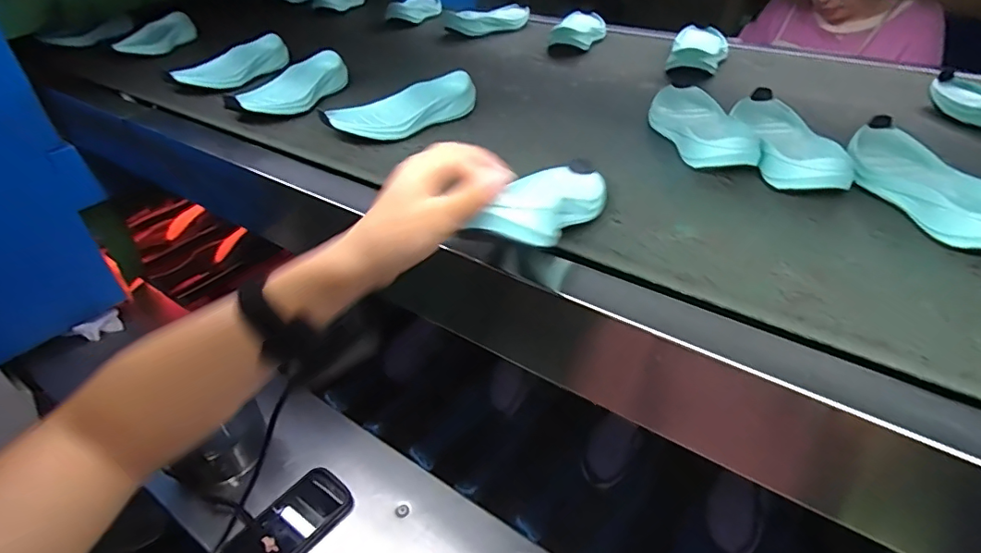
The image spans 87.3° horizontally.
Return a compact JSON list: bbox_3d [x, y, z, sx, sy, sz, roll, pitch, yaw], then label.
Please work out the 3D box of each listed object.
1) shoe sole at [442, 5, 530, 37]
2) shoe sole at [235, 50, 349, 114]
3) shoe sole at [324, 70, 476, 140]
[{"bbox_3d":[0.009,-0.486,0.978,0.207,0.045,0.069,-33,49,-32],"label":"shoe sole"},{"bbox_3d":[-0.273,-0.261,0.712,0.094,0.047,0.168,13,42,17],"label":"shoe sole"},{"bbox_3d":[-0.101,-0.203,0.621,0.181,0.047,0.065,-14,39,-17],"label":"shoe sole"}]

